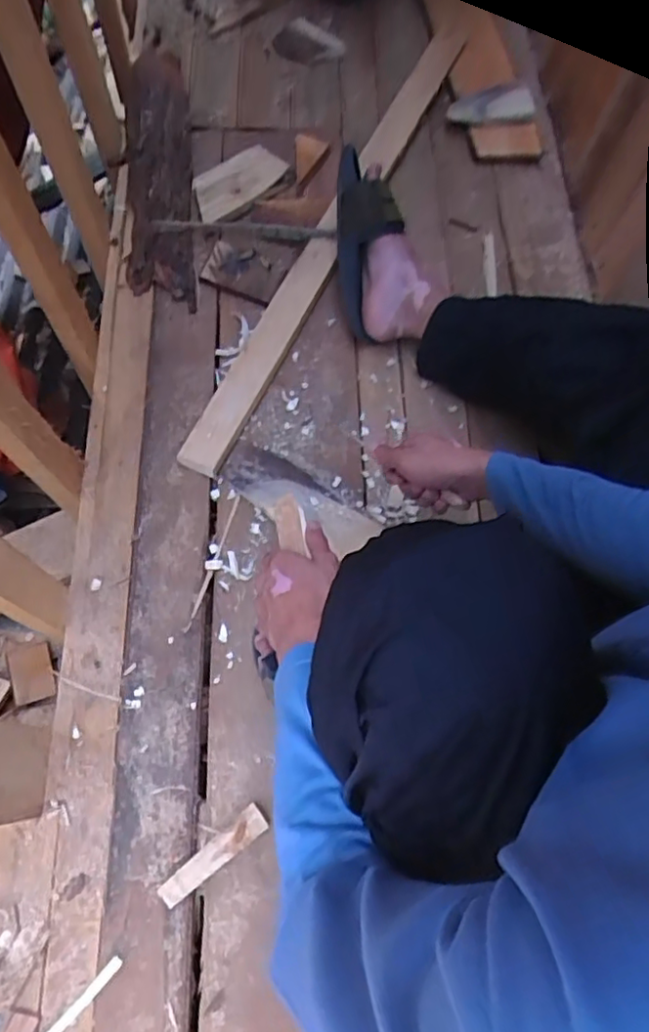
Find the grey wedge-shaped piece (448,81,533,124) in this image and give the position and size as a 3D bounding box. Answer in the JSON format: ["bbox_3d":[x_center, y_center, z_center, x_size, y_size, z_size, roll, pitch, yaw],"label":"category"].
[{"bbox_3d":[0.260,-0.636,0.971,0.126,0.040,0.038,0,67,-3],"label":"grey wedge-shaped piece"}]

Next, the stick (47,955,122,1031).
[{"bbox_3d":[-0.243,0.475,0.599,0.124,0.010,0.013,-42,74,-18],"label":"stick"}]

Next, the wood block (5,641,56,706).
[{"bbox_3d":[-0.485,0.260,1.040,0.065,0.012,0.090,-12,77,-26],"label":"wood block"}]

